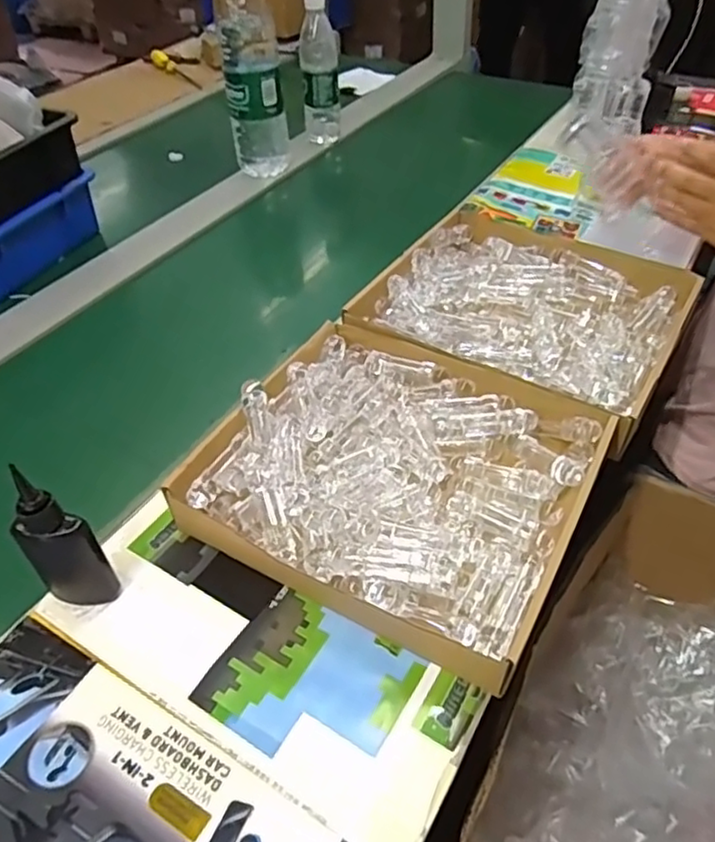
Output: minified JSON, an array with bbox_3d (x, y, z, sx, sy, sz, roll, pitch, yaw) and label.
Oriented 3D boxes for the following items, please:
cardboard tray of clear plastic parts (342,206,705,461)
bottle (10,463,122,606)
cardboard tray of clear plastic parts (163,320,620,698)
[{"bbox_3d":[0.199,-0.134,0.727,0.309,0.053,0.300,24,51,26],"label":"cardboard tray of clear plastic parts"},{"bbox_3d":[-0.222,0.087,0.468,0.053,0.143,0.025,11,47,15],"label":"bottle"},{"bbox_3d":[0.038,0.040,0.558,0.296,0.062,0.269,21,50,23],"label":"cardboard tray of clear plastic parts"}]

